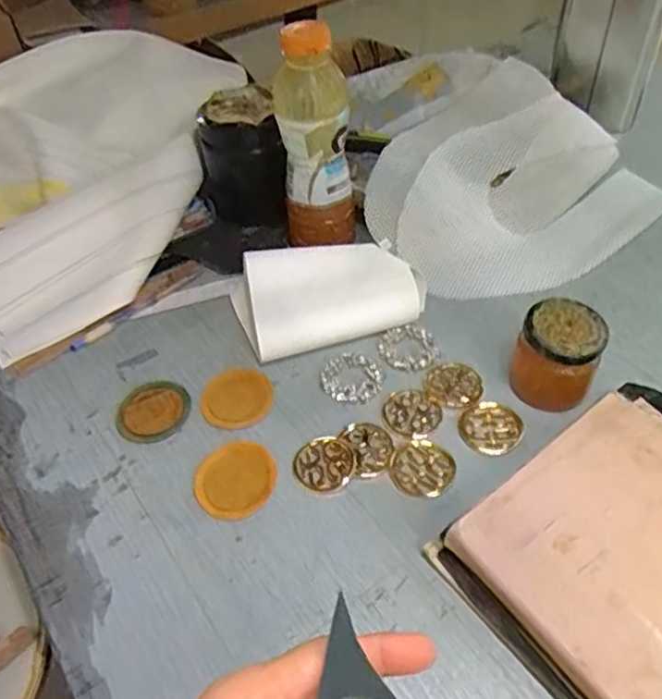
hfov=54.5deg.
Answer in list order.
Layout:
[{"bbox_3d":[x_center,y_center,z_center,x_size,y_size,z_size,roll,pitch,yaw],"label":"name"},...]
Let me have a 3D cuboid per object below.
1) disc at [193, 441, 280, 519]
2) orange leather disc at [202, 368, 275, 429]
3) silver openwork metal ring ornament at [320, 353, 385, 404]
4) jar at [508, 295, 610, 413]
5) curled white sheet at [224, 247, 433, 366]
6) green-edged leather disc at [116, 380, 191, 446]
[{"bbox_3d":[-0.069,0.094,0.467,0.056,0.005,0.060,-1,46,4],"label":"disc"},{"bbox_3d":[-0.076,0.039,0.521,0.056,0.004,0.057,-2,46,2],"label":"orange leather disc"},{"bbox_3d":[0.018,0.023,0.523,0.049,0.006,0.048,-2,46,2],"label":"silver openwork metal ring ornament"},{"bbox_3d":[0.169,0.005,0.480,0.057,0.066,0.054,-2,46,2],"label":"jar"},{"bbox_3d":[-0.002,-0.052,0.577,0.163,0.037,0.105,-13,46,-8],"label":"curled white sheet"},{"bbox_3d":[-0.143,0.050,0.519,0.058,0.005,0.057,-12,46,-7],"label":"green-edged leather disc"}]

